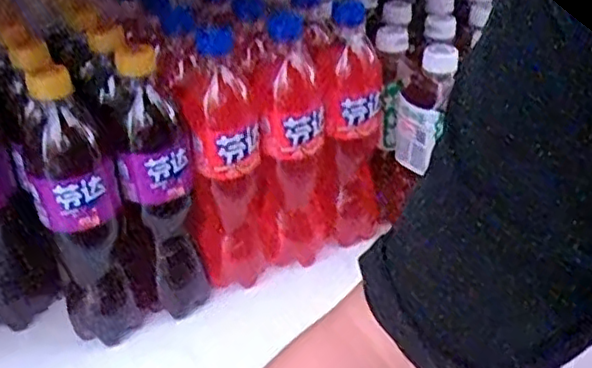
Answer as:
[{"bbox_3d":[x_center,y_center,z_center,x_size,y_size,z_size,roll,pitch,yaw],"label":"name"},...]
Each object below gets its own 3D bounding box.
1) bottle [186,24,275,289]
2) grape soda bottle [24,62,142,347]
[{"bbox_3d":[-0.054,-0.013,0.576,0.064,0.226,0.075,-2,32,-1],"label":"bottle"},{"bbox_3d":[-0.169,0.019,0.527,0.057,0.242,0.076,-14,35,-19],"label":"grape soda bottle"}]

